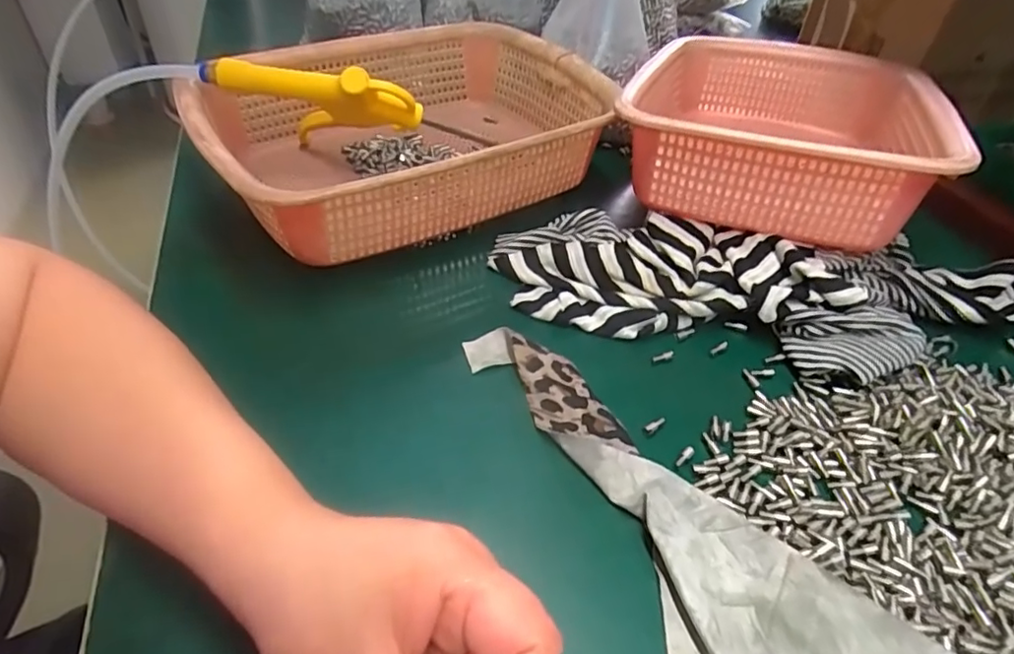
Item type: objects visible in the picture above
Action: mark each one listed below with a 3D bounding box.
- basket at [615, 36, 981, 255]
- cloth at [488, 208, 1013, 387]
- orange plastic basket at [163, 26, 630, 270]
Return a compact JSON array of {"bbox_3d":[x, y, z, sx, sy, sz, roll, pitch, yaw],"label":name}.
[{"bbox_3d":[0.211,-0.163,0.467,0.213,0.081,0.279,21,46,17],"label":"basket"},{"bbox_3d":[0.165,-0.026,0.369,0.344,0.030,0.115,8,44,3],"label":"cloth"},{"bbox_3d":[-0.079,-0.150,0.456,0.283,0.079,0.225,-22,49,-25],"label":"orange plastic basket"}]

